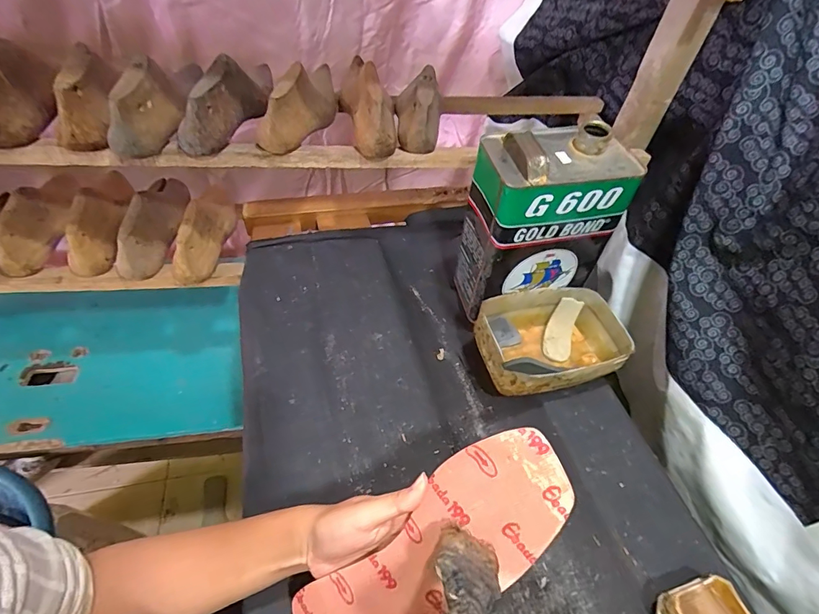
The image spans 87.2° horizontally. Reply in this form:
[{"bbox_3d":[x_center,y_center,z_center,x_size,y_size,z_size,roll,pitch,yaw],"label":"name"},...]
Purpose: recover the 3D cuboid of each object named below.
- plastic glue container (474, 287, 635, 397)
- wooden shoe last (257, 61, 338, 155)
[{"bbox_3d":[0.179,0.046,0.560,0.180,0.069,0.126,-8,51,-13],"label":"plastic glue container"},{"bbox_3d":[-0.143,-0.267,0.566,0.041,0.079,0.158,17,48,5],"label":"wooden shoe last"}]

